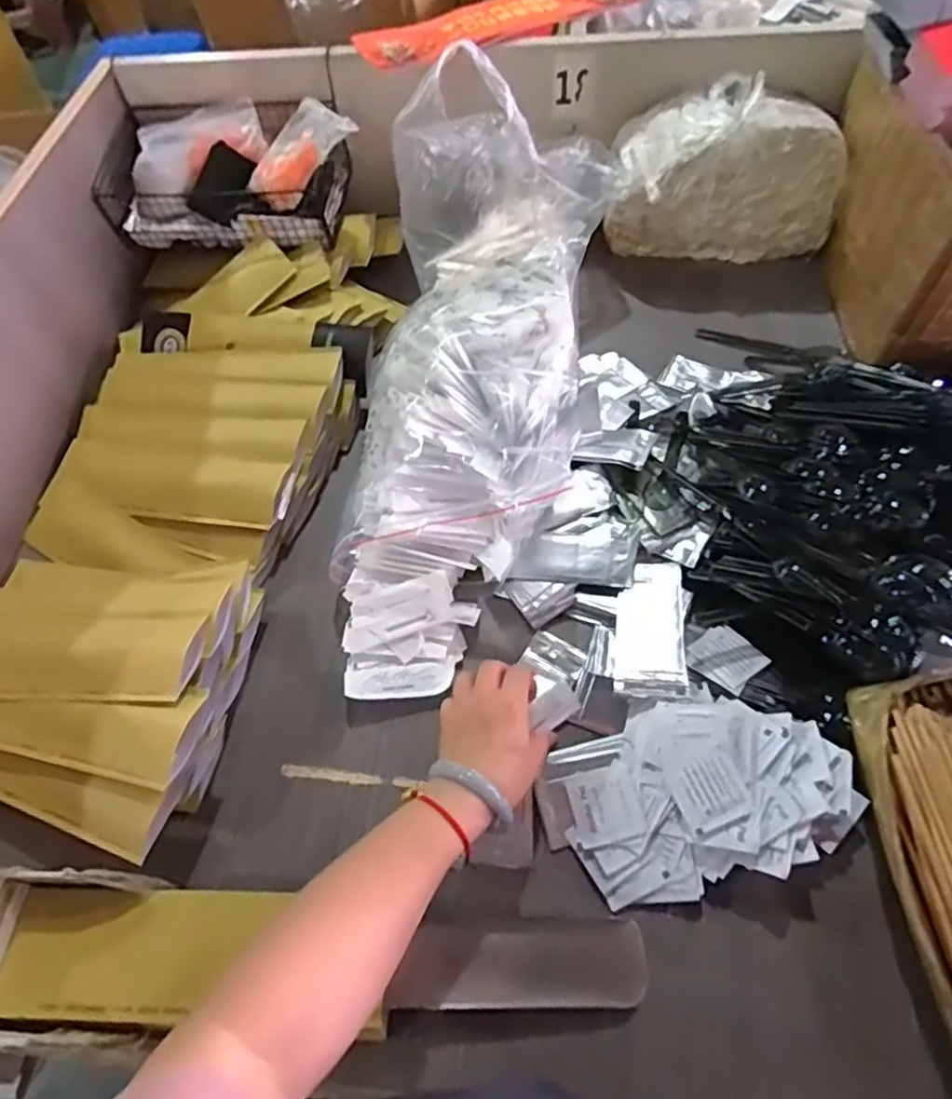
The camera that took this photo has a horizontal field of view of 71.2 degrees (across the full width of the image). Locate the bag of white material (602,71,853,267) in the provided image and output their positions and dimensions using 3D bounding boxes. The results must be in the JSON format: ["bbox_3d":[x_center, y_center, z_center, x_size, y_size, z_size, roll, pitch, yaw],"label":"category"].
[{"bbox_3d":[0.287,-0.440,0.790,0.244,0.164,0.105,1,61,5],"label":"bag of white material"}]

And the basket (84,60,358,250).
[{"bbox_3d":[-0.291,-0.463,0.814,0.294,0.097,0.153,4,61,7],"label":"basket"}]

